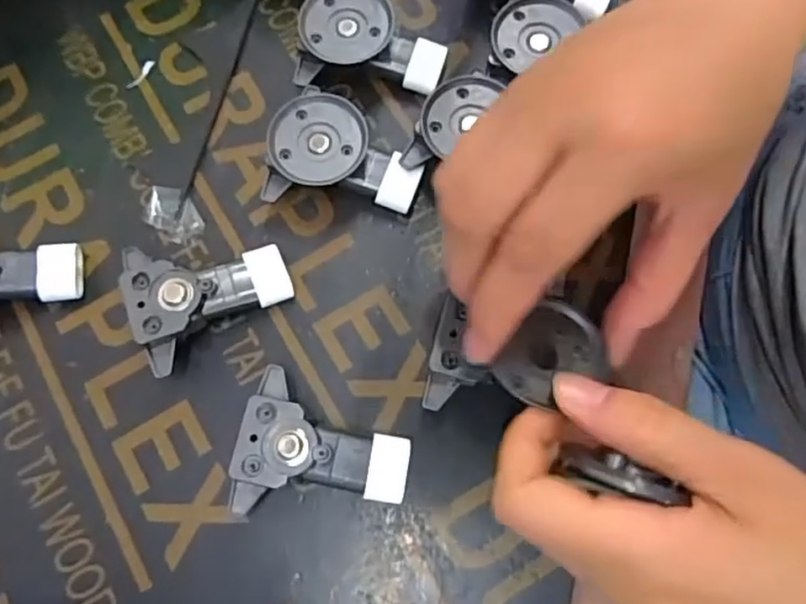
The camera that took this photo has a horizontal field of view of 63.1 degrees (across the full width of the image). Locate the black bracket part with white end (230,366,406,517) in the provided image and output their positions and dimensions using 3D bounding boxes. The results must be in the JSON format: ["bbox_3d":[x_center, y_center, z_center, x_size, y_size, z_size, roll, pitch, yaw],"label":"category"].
[{"bbox_3d":[-0.030,0.060,0.262,0.065,0.026,0.052,11,75,2],"label":"black bracket part with white end"}]

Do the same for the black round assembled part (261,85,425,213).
[{"bbox_3d":[-0.026,-0.066,0.297,0.066,0.028,0.050,2,75,0],"label":"black round assembled part"}]

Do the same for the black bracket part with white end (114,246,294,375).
[{"bbox_3d":[-0.082,-0.003,0.282,0.064,0.023,0.049,-20,76,-6],"label":"black bracket part with white end"}]

